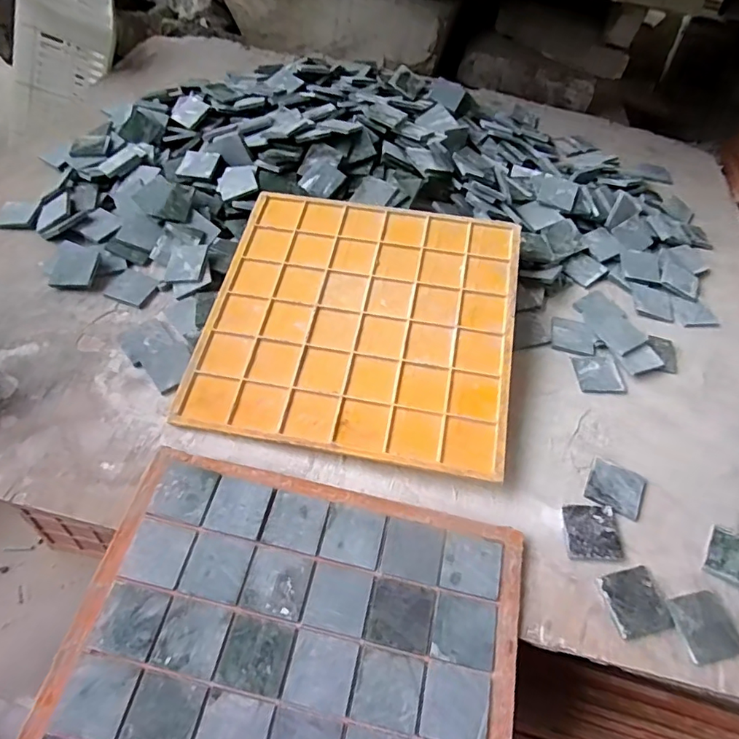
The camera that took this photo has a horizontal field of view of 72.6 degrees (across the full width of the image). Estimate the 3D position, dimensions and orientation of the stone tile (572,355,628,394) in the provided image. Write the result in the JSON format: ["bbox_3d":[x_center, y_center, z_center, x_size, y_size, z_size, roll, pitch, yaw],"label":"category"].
[{"bbox_3d":[0.256,0.006,0.561,0.048,0.009,0.050,0,54,-5],"label":"stone tile"}]

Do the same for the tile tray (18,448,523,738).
[{"bbox_3d":[-0.066,0.244,0.370,0.335,0.029,0.322,13,54,4],"label":"tile tray"}]

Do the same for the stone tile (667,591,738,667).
[{"bbox_3d":[0.278,0.212,0.415,0.051,0.005,0.048,-9,55,-12],"label":"stone tile"}]

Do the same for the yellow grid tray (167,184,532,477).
[{"bbox_3d":[-0.007,-0.059,0.550,0.323,0.009,0.311,9,64,5],"label":"yellow grid tray"}]

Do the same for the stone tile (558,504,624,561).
[{"bbox_3d":[0.200,0.146,0.452,0.050,0.004,0.047,2,54,-4],"label":"stone tile"}]

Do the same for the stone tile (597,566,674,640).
[{"bbox_3d":[0.223,0.195,0.423,0.047,0.004,0.049,-7,55,-10],"label":"stone tile"}]

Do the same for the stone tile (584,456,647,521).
[{"bbox_3d":[0.235,0.112,0.479,0.050,0.005,0.048,27,56,14],"label":"stone tile"}]

